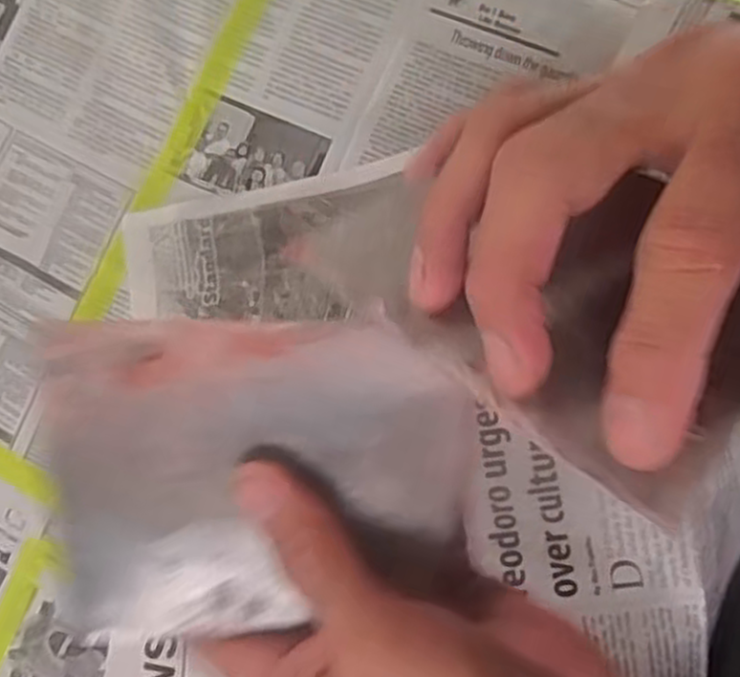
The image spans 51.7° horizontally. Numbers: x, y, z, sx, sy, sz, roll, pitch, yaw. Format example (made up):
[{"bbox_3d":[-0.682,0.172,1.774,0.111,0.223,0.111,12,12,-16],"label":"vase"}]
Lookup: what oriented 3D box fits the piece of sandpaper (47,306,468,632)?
[{"bbox_3d":[-0.034,0.040,0.241,0.133,0.009,0.095,-1,82,-4],"label":"piece of sandpaper"}]

